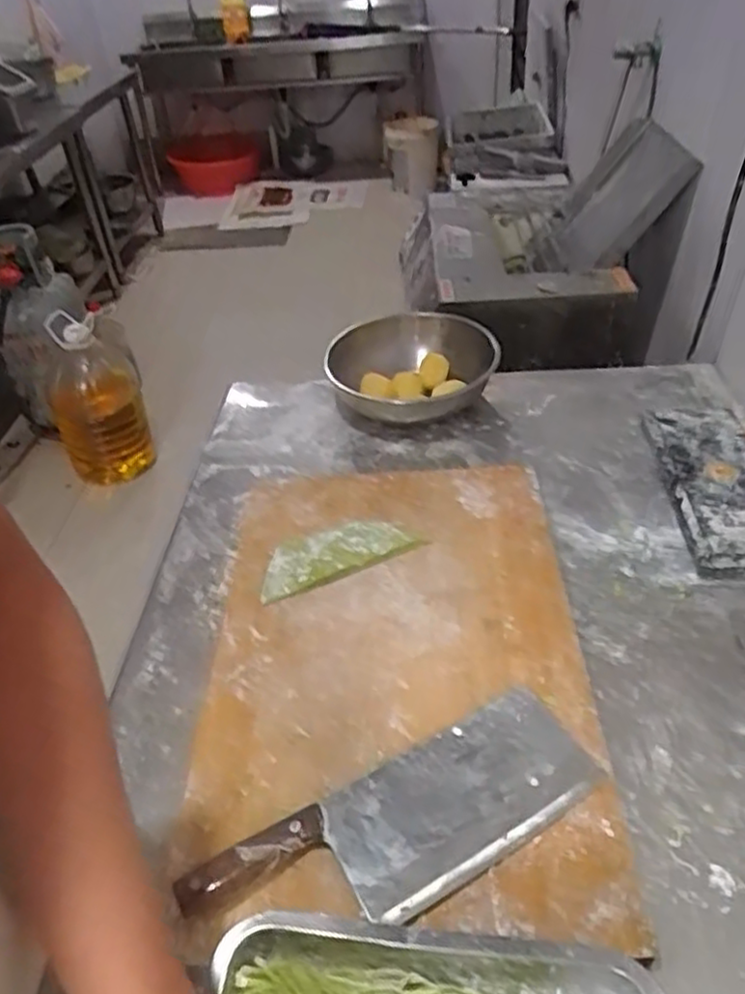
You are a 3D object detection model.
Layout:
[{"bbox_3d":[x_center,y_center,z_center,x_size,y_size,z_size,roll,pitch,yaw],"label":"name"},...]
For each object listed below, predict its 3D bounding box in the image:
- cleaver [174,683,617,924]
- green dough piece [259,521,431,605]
[{"bbox_3d":[0.027,0.263,0.575,0.332,0.025,0.110,-24,45,-22],"label":"cleaver"},{"bbox_3d":[-0.043,0.064,0.831,0.188,0.020,0.085,-18,43,-16],"label":"green dough piece"}]

